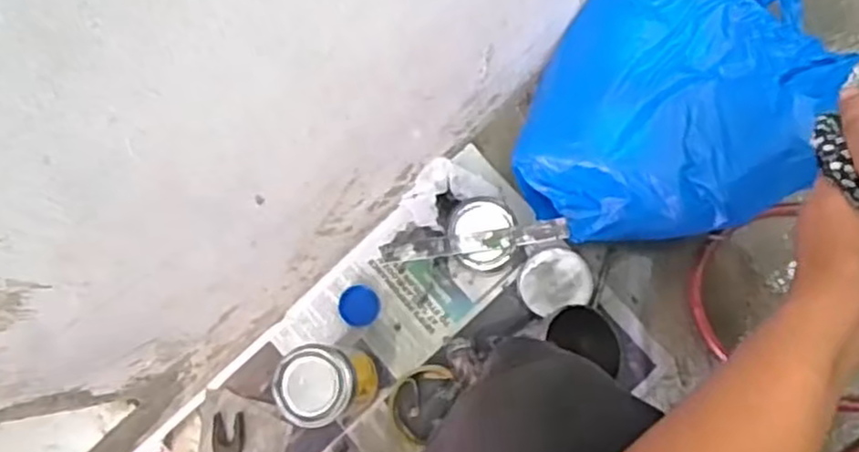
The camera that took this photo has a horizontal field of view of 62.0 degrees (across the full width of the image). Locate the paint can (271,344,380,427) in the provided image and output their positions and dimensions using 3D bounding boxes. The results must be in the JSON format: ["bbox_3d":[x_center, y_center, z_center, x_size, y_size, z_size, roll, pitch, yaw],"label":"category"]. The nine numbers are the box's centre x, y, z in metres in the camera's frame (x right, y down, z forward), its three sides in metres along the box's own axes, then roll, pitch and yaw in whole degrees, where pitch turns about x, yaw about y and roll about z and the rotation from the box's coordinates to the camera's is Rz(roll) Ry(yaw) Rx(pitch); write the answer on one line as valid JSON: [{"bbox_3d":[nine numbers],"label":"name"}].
[{"bbox_3d":[-0.098,0.150,0.697,0.071,0.144,0.069,-1,81,8],"label":"paint can"}]

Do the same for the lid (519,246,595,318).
[{"bbox_3d":[0.132,0.058,0.755,0.075,0.008,0.065,-23,79,4],"label":"lid"}]

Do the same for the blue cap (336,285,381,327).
[{"bbox_3d":[-0.076,0.087,0.780,0.043,0.013,0.043,-1,81,8],"label":"blue cap"}]

